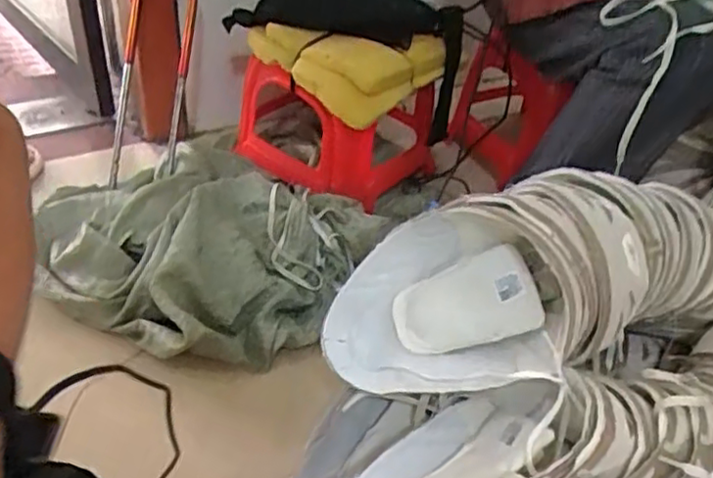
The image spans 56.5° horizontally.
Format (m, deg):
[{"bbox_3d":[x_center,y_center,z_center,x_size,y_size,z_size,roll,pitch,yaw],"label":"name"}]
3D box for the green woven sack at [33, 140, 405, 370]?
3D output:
[{"bbox_3d":[-0.221,-0.005,0.979,0.438,0.121,0.373,23,43,19],"label":"green woven sack"}]

